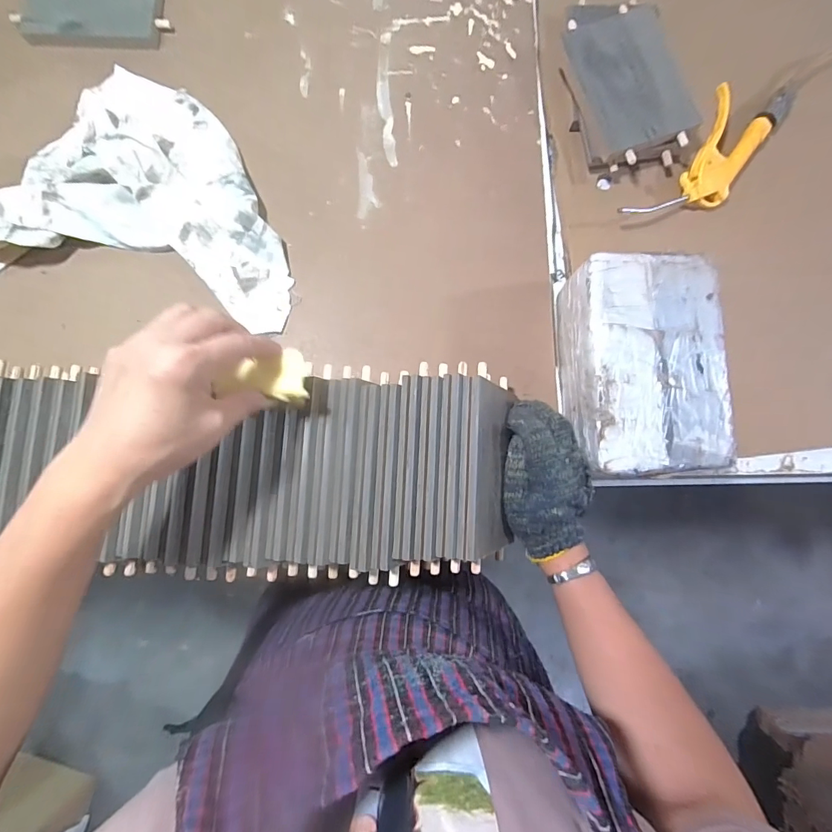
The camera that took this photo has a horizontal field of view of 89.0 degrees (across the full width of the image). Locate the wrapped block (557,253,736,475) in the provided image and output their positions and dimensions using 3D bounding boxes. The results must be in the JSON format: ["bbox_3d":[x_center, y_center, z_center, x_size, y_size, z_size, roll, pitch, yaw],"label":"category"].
[{"bbox_3d":[0.217,-0.046,0.424,0.130,0.088,0.202,-2,84,-1],"label":"wrapped block"}]

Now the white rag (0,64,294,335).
[{"bbox_3d":[-0.300,-0.249,0.461,0.362,0.048,0.258,13,84,1],"label":"white rag"}]

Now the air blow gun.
[{"bbox_3d":[0.367,-0.330,0.500,0.086,0.034,0.229,39,85,3],"label":"air blow gun"}]

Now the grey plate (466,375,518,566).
[{"bbox_3d":[0.071,0.047,0.394,0.008,0.096,0.151,-1,83,30],"label":"grey plate"}]

